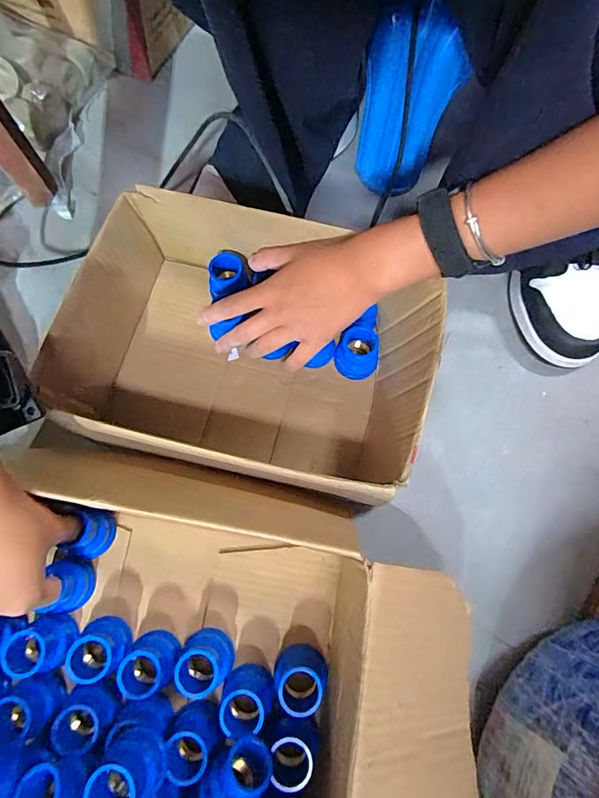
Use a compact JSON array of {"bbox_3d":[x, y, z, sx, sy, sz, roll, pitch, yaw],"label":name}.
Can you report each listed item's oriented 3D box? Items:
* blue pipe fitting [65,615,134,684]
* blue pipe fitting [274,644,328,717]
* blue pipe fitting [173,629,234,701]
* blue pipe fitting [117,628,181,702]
[{"bbox_3d":[-0.152,0.189,0.333,0.033,0.044,0.038,-27,74,-8],"label":"blue pipe fitting"},{"bbox_3d":[0.001,0.210,0.329,0.042,0.048,0.037,-19,73,-6],"label":"blue pipe fitting"},{"bbox_3d":[-0.072,0.200,0.334,0.036,0.045,0.037,0,72,0],"label":"blue pipe fitting"},{"bbox_3d":[-0.115,0.201,0.334,0.037,0.039,0.037,0,72,0],"label":"blue pipe fitting"}]

